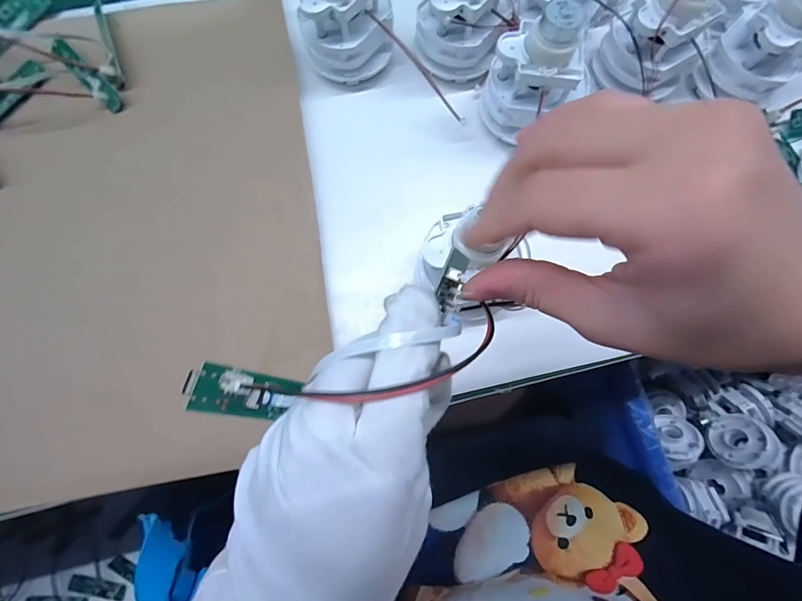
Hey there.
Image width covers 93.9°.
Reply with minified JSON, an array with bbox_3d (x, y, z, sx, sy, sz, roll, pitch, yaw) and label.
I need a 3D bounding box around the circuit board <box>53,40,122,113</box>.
[{"bbox_3d":[-0.249,-0.179,0.297,0.014,0.008,0.080,-43,82,-10],"label":"circuit board"}]

